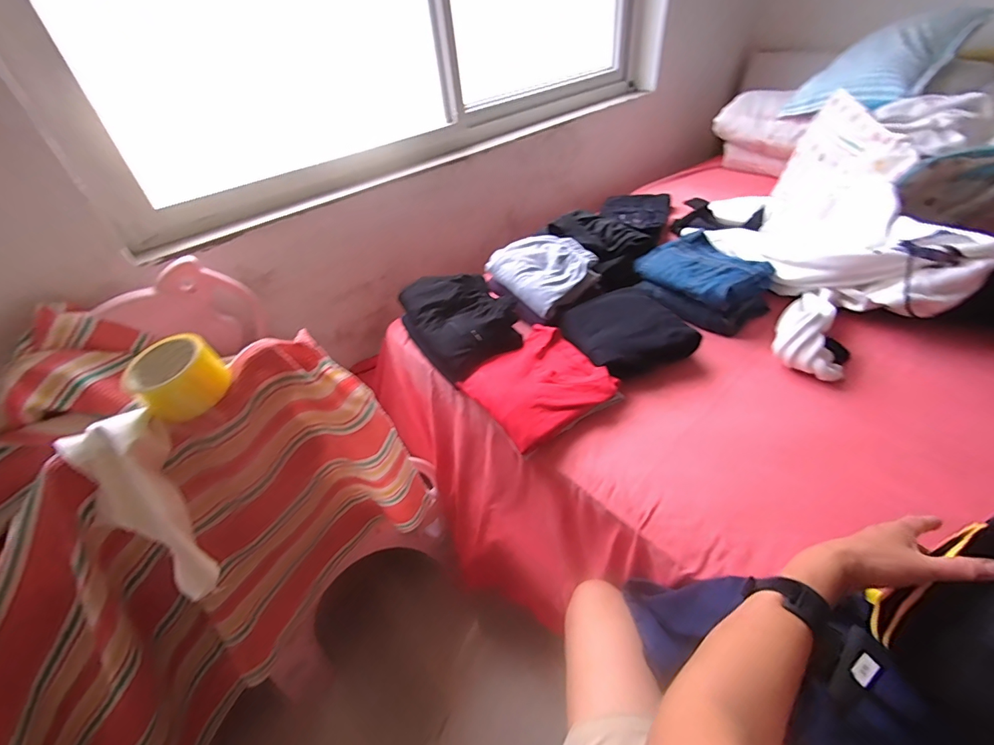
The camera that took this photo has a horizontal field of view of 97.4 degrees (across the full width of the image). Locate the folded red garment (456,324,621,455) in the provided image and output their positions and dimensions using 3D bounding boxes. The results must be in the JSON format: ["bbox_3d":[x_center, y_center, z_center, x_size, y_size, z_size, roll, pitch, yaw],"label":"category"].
[{"bbox_3d":[0.076,0.021,0.802,0.223,0.065,0.216,-27,45,-22],"label":"folded red garment"}]

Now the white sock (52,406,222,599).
[{"bbox_3d":[-0.391,0.153,0.495,0.100,0.070,0.225,-33,92,-28],"label":"white sock"}]

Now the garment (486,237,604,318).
[{"bbox_3d":[0.109,-0.229,0.976,0.185,0.075,0.196,-27,45,-22],"label":"garment"}]

